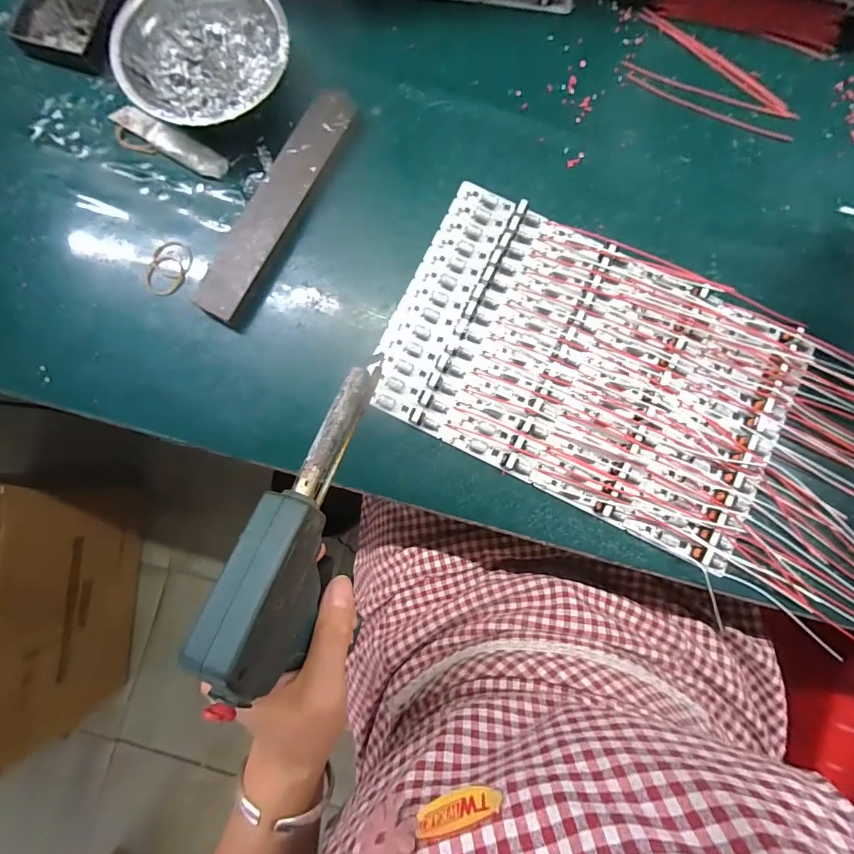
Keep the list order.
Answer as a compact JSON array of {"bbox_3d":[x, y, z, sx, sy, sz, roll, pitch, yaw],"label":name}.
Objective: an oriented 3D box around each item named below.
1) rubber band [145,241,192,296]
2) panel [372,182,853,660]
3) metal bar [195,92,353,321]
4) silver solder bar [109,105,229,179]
[{"bbox_3d":[-0.201,-0.123,0.326,0.031,0.004,0.044,16,84,2],"label":"rubber band"},{"bbox_3d":[0.173,-0.018,0.310,0.411,0.016,0.197,28,85,3],"label":"panel"},{"bbox_3d":[-0.116,-0.172,0.324,0.038,0.016,0.195,28,85,3],"label":"metal bar"},{"bbox_3d":[-0.206,-0.228,0.334,0.103,0.006,0.021,31,85,3],"label":"silver solder bar"}]

